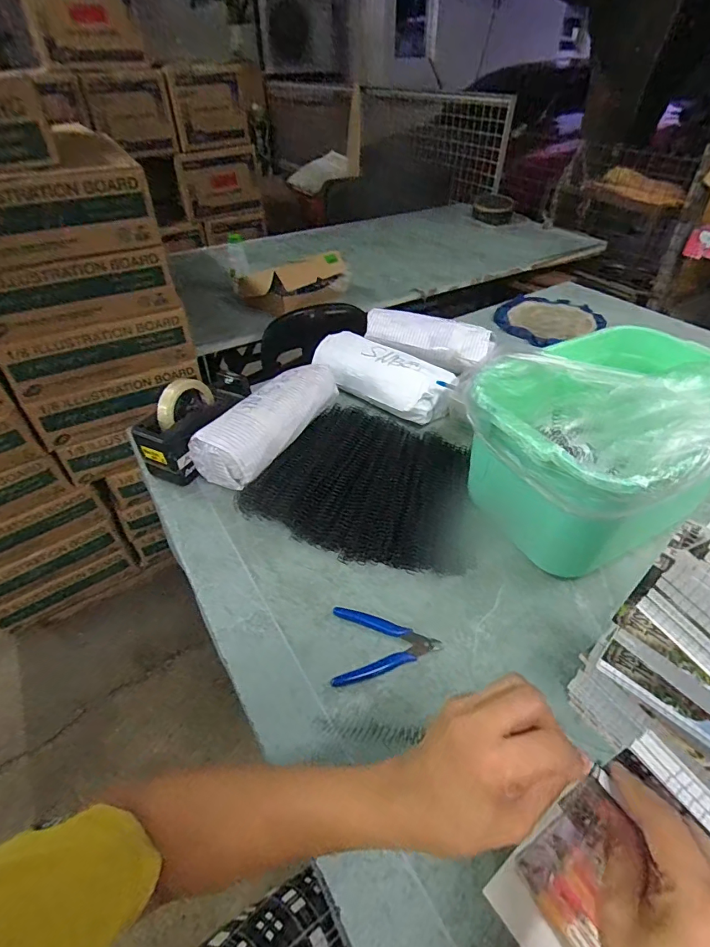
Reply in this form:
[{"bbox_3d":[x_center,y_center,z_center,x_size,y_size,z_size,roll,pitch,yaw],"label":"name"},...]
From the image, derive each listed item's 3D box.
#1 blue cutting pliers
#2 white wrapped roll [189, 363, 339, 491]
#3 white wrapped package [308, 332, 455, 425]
[{"bbox_3d":[0.034,0.189,0.492,0.115,0.008,0.089,-1,43,1],"label":"blue cutting pliers"},{"bbox_3d":[-0.134,-0.083,0.743,0.117,0.087,0.266,24,49,25],"label":"white wrapped roll"},{"bbox_3d":[0.041,-0.187,0.832,0.305,0.072,0.099,31,52,30],"label":"white wrapped package"}]

